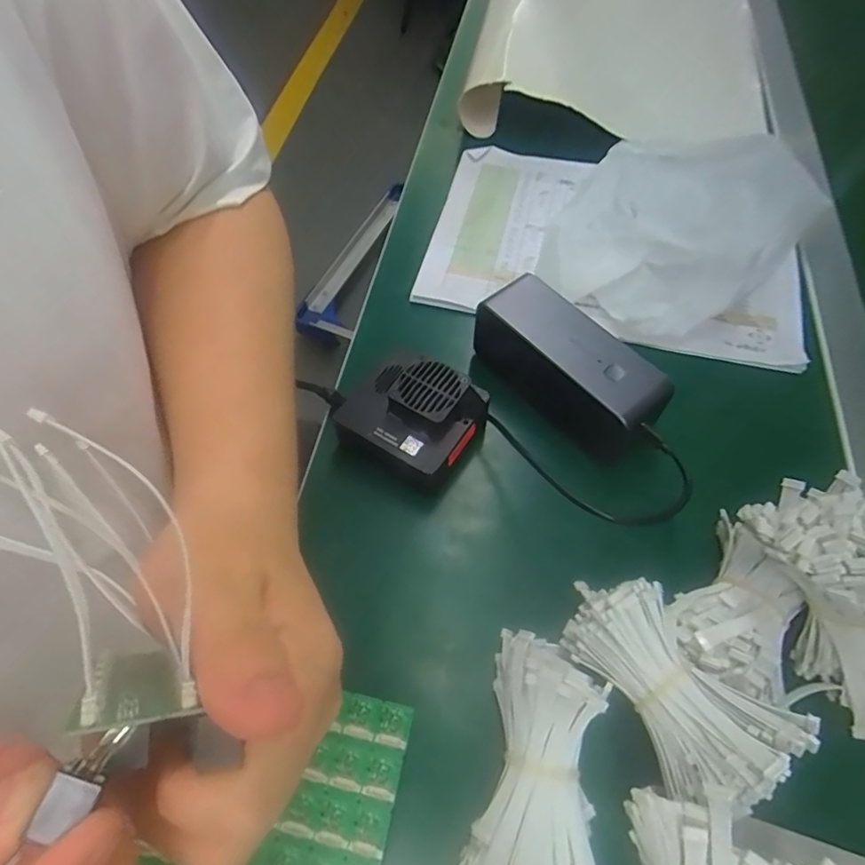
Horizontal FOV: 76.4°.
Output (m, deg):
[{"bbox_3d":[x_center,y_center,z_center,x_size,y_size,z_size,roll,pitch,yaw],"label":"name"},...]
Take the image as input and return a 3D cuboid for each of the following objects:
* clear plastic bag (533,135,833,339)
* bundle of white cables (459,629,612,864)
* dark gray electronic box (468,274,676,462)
[{"bbox_3d":[0.185,-0.165,0.437,0.176,0.069,0.190,34,65,17],"label":"clear plastic bag"},{"bbox_3d":[0.051,0.149,0.241,0.060,0.037,0.109,13,60,6],"label":"bundle of white cables"},{"bbox_3d":[0.087,-0.041,0.362,0.052,0.057,0.130,-29,65,-17],"label":"dark gray electronic box"}]

